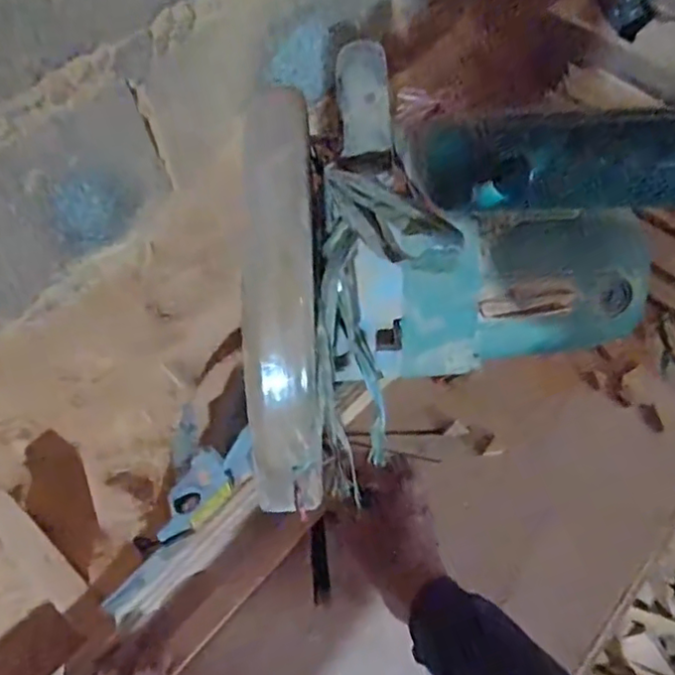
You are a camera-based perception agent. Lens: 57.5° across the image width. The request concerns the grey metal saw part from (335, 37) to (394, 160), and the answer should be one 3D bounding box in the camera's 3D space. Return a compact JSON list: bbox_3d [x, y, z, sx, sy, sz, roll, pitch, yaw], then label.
[{"bbox_3d":[0.015,-0.134,0.342,0.027,0.005,0.060,-5,91,-1],"label":"grey metal saw part"}]

